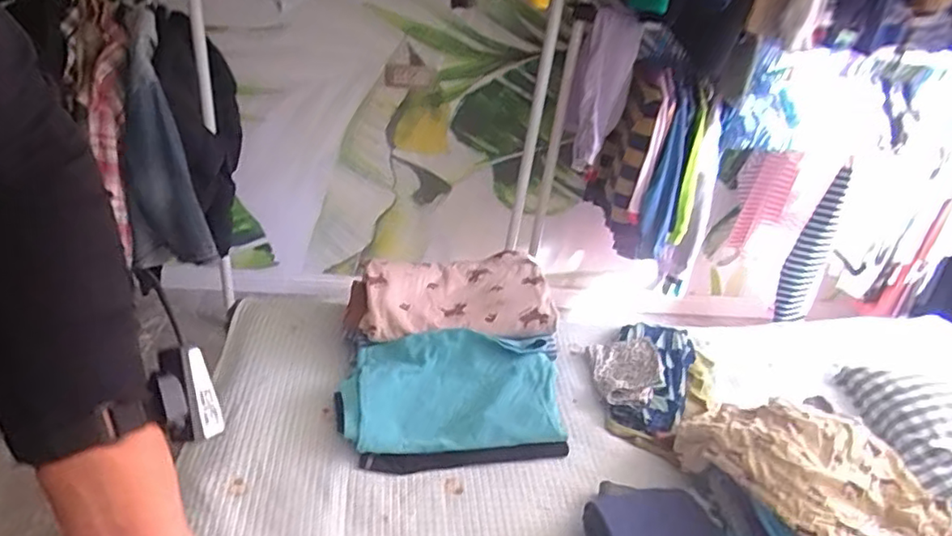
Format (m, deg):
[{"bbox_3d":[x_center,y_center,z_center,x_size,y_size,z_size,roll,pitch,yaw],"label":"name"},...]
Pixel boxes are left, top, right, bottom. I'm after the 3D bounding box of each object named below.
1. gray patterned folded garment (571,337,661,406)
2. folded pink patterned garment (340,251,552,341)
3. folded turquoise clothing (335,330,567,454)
[{"bbox_3d":[0.285,0.202,1.274,0.173,0.057,0.190,14,33,10],"label":"gray patterned folded garment"},{"bbox_3d":[-0.057,0.050,1.282,0.402,0.072,0.226,1,33,-10],"label":"folded pink patterned garment"},{"bbox_3d":[-0.042,0.229,1.144,0.400,0.086,0.217,1,33,-10],"label":"folded turquoise clothing"}]

